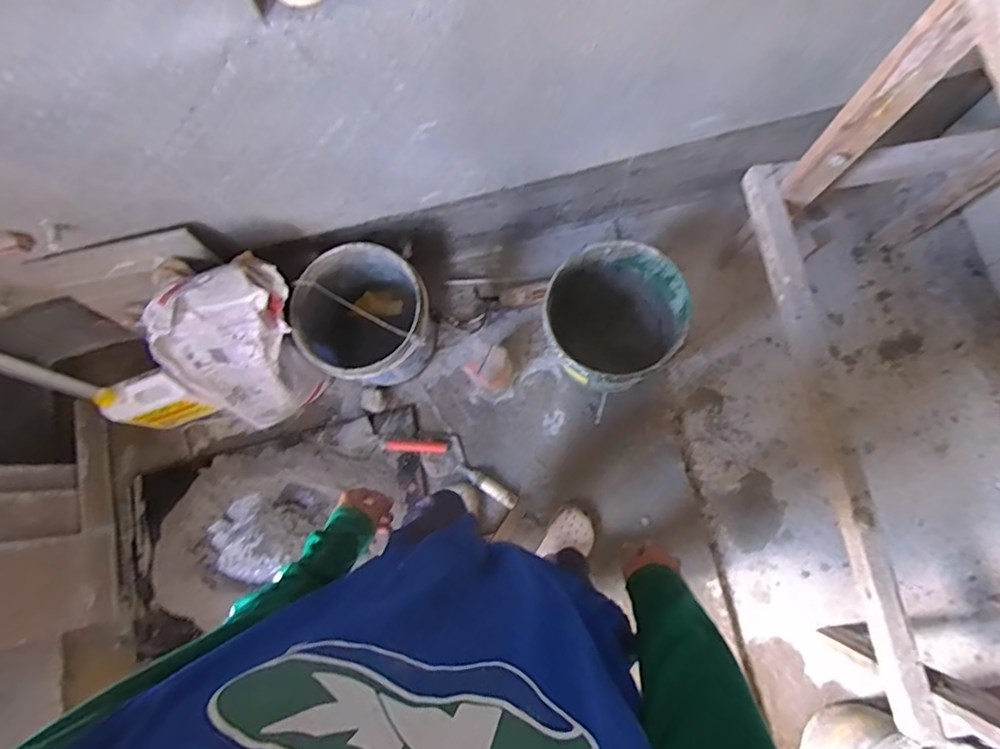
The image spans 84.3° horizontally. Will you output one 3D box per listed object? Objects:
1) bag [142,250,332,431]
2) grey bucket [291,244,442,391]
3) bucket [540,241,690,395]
[{"bbox_3d":[-0.572,-0.041,1.287,0.334,0.492,0.180,-37,79,-7],"label":"bag"},{"bbox_3d":[-0.317,-0.118,1.374,0.299,0.340,0.296,0,77,1],"label":"grey bucket"},{"bbox_3d":[0.258,-0.114,1.354,0.295,0.335,0.318,0,77,1],"label":"bucket"}]

